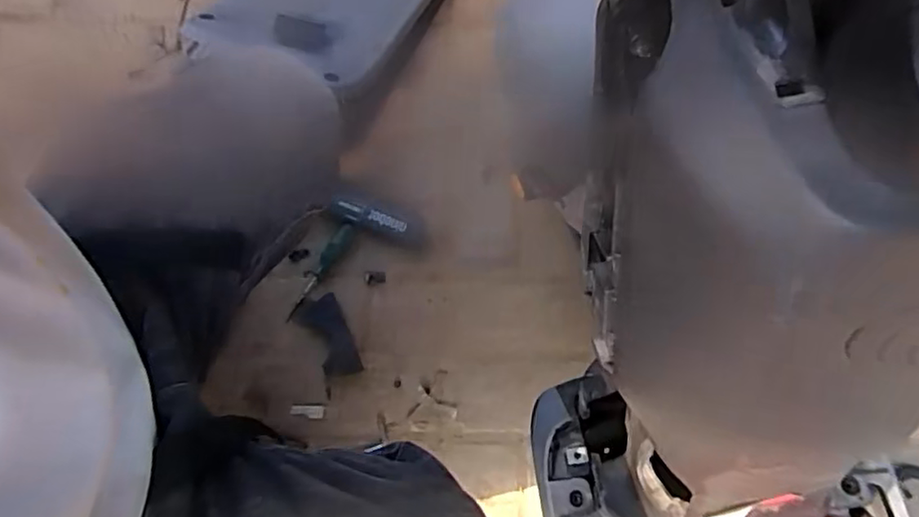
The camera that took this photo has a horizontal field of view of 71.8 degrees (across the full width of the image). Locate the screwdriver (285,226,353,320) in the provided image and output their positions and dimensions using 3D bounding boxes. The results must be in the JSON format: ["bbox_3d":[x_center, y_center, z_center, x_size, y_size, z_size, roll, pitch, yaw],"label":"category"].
[{"bbox_3d":[-0.183,0.016,0.820,0.023,0.017,0.141,32,75,9],"label":"screwdriver"}]

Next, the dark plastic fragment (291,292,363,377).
[{"bbox_3d":[-0.169,0.101,0.808,0.056,0.008,0.110,-24,74,-8],"label":"dark plastic fragment"}]

